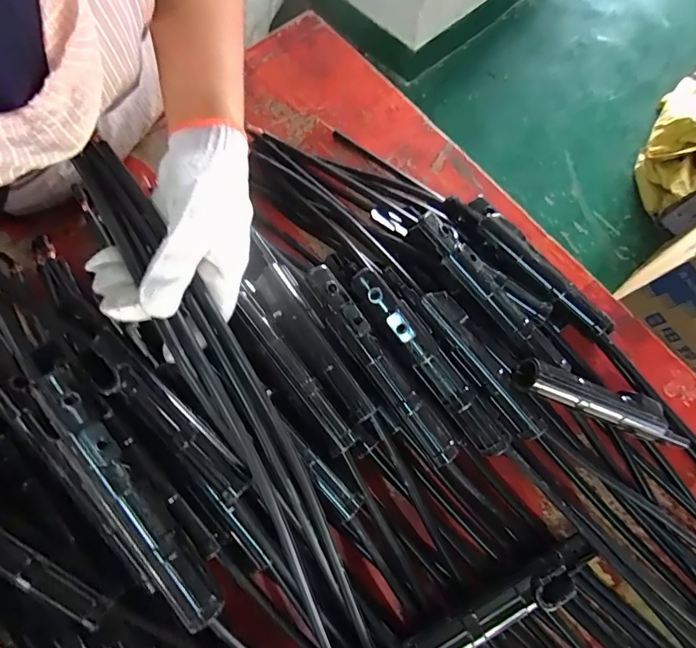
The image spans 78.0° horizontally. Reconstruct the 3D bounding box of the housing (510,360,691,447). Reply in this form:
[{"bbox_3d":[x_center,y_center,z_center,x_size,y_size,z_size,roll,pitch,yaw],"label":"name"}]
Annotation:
[{"bbox_3d":[0.232,0.070,0.385,0.180,0.030,0.035,20,73,-12],"label":"housing"}]

